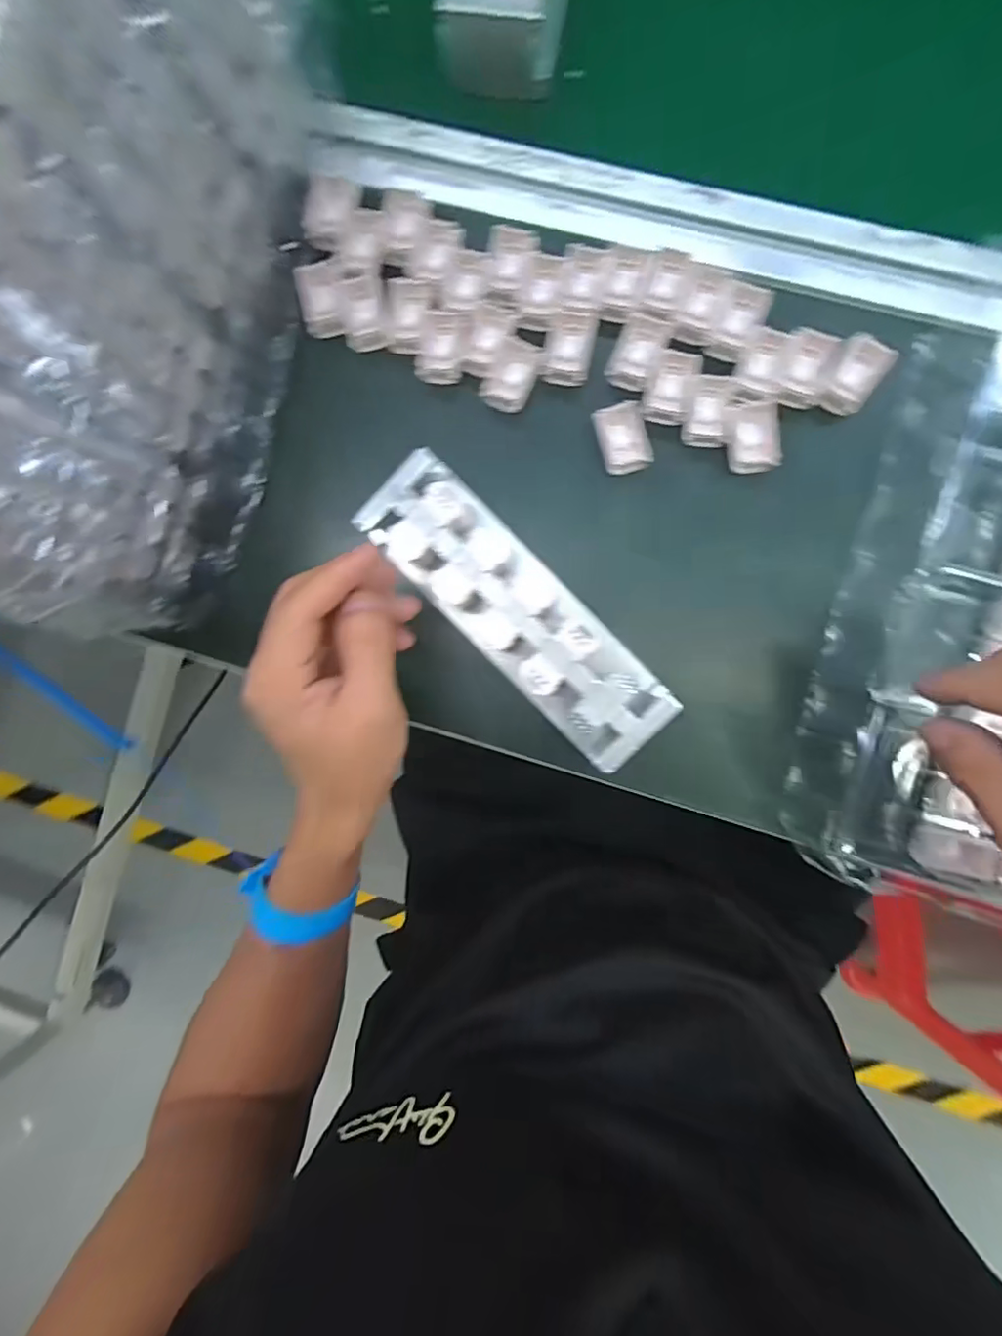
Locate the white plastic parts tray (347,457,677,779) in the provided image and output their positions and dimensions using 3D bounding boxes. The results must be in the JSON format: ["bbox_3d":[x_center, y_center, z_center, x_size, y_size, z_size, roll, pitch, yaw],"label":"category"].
[{"bbox_3d":[0.009,-0.029,0.301,0.185,0.042,0.057,45,97,2],"label":"white plastic parts tray"}]

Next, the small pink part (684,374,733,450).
[{"bbox_3d":[0.114,-0.142,0.308,0.023,0.005,0.035,4,94,6],"label":"small pink part"}]

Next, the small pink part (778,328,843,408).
[{"bbox_3d":[0.165,-0.160,0.298,0.026,0.007,0.036,17,96,5],"label":"small pink part"}]

